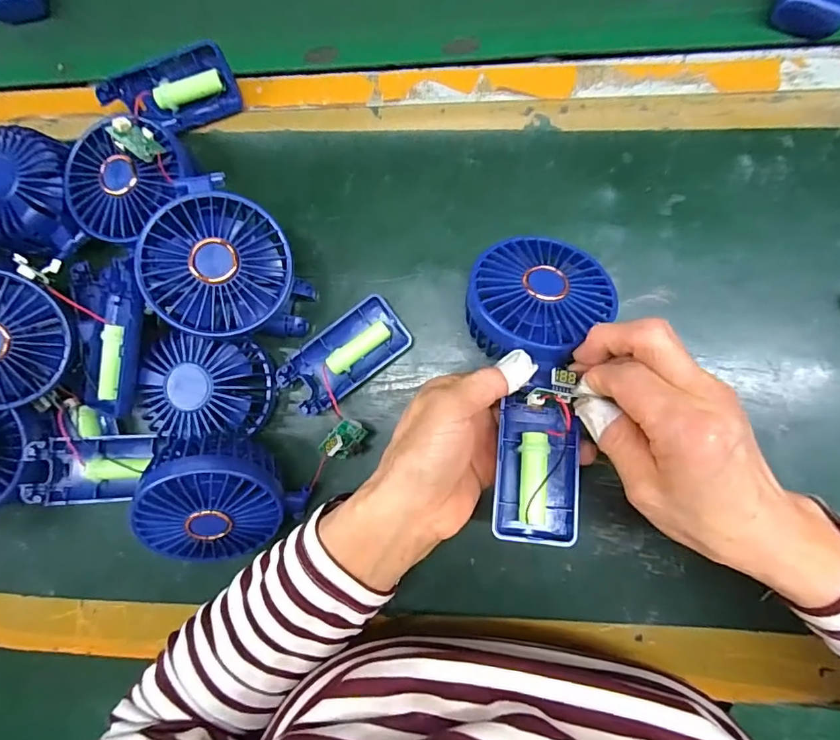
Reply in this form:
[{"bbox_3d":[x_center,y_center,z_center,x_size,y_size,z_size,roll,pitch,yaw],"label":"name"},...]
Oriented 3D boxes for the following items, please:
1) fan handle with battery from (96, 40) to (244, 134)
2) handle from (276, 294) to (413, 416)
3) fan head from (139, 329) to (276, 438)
[{"bbox_3d":[-0.176,-0.196,0.346,0.090,0.020,0.044,-14,126,4],"label":"fan handle with battery"},{"bbox_3d":[-0.053,-0.010,0.341,0.092,0.018,0.047,-38,84,3],"label":"handle"},{"bbox_3d":[-0.143,0.010,0.328,0.075,0.036,0.072,5,88,6],"label":"fan head"}]

